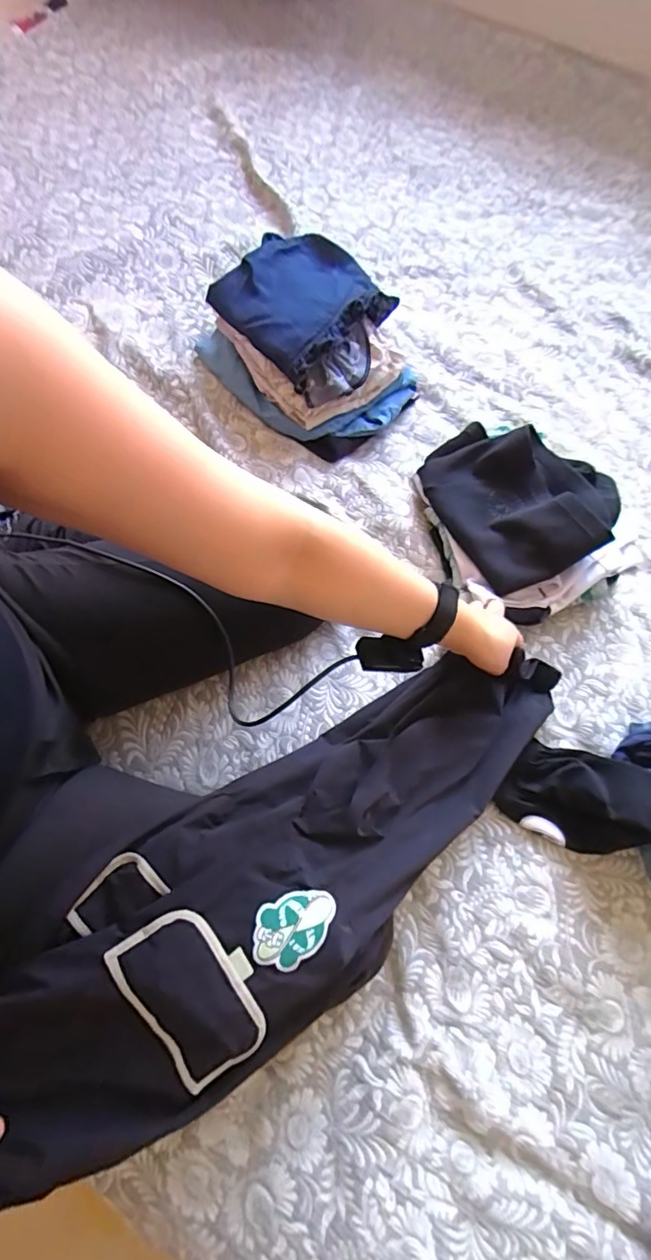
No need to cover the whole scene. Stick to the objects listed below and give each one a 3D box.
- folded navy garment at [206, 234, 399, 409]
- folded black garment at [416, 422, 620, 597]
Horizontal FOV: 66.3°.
[{"bbox_3d":[-0.014,-0.431,0.667,0.195,0.056,0.230,-43,78,-16],"label":"folded navy garment"},{"bbox_3d":[0.248,-0.176,0.647,0.193,0.089,0.230,-27,74,-12],"label":"folded black garment"}]

